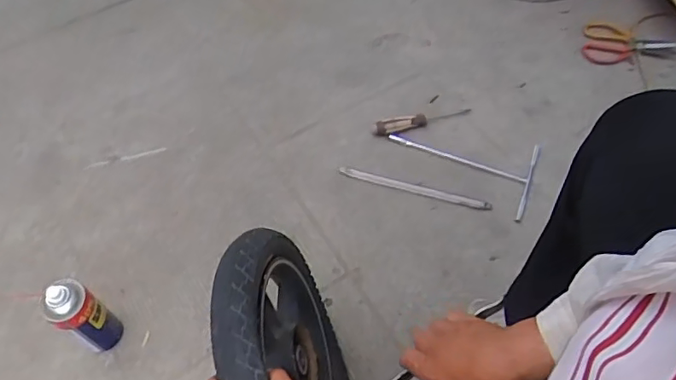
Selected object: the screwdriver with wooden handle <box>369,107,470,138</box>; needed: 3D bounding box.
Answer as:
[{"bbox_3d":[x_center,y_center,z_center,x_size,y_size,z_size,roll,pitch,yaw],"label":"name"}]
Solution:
[{"bbox_3d":[0.172,-0.146,1.117,0.217,0.023,0.033,-18,60,-9],"label":"screwdriver with wooden handle"}]

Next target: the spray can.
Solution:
[{"bbox_3d":[-0.375,0.192,0.818,0.056,0.177,0.060,-1,59,2],"label":"spray can"}]

